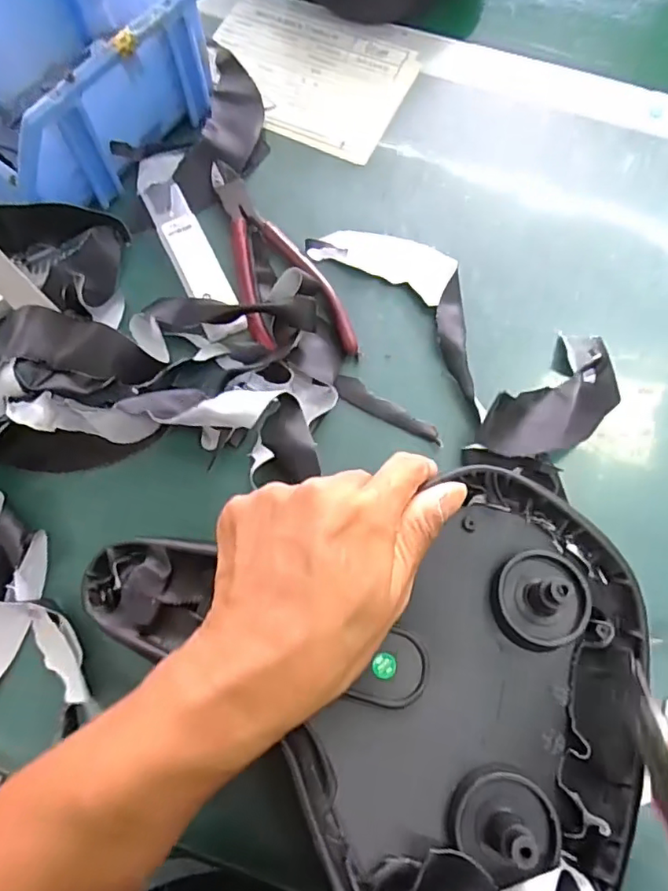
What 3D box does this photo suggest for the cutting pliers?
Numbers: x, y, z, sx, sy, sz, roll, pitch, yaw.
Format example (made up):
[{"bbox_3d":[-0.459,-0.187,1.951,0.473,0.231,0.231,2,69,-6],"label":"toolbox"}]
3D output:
[{"bbox_3d":[-0.043,-0.115,0.349,0.052,0.010,0.157,-24,73,-8],"label":"cutting pliers"}]

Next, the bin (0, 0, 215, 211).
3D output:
[{"bbox_3d":[-0.167,-0.232,0.350,0.121,0.075,0.181,39,75,12],"label":"bin"}]

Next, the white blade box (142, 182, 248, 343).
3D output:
[{"bbox_3d":[-0.087,-0.117,0.346,0.025,0.012,0.113,-25,74,-9],"label":"white blade box"}]

